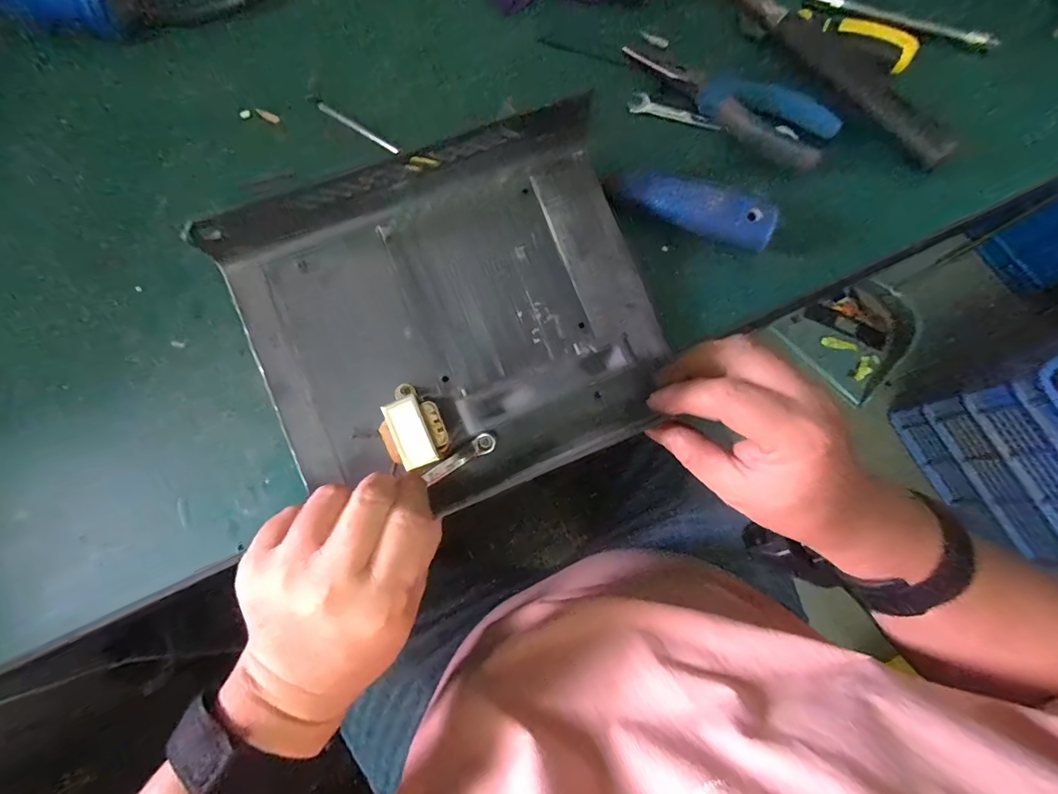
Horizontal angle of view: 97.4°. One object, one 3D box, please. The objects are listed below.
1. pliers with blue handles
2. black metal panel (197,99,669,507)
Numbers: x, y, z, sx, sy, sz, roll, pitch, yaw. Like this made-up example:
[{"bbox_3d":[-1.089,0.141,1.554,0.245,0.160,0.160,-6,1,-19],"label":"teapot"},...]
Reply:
[{"bbox_3d":[0.139,-0.211,0.324,0.150,0.011,0.055,34,79,8],"label":"pliers with blue handles"},{"bbox_3d":[-0.043,-0.050,0.273,0.225,0.028,0.206,-22,80,-4],"label":"black metal panel"}]

